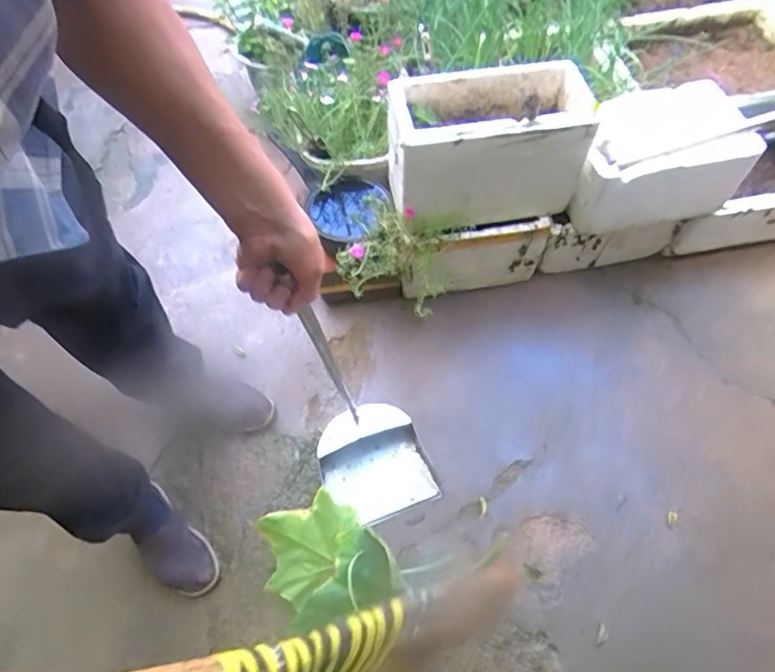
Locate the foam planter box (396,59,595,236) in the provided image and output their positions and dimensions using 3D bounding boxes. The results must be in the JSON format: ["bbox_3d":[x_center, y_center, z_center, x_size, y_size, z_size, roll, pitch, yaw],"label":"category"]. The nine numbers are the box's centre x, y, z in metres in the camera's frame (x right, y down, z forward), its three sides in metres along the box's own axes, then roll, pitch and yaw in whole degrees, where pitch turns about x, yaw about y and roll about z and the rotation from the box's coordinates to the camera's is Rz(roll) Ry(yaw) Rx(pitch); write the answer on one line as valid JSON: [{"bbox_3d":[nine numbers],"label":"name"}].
[{"bbox_3d":[0.203,-0.378,1.079,0.379,0.241,0.186,-8,60,-4],"label":"foam planter box"}]

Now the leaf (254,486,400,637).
[{"bbox_3d":[-0.120,0.428,1.014,0.214,0.075,0.247,-28,65,-12],"label":"leaf"}]

